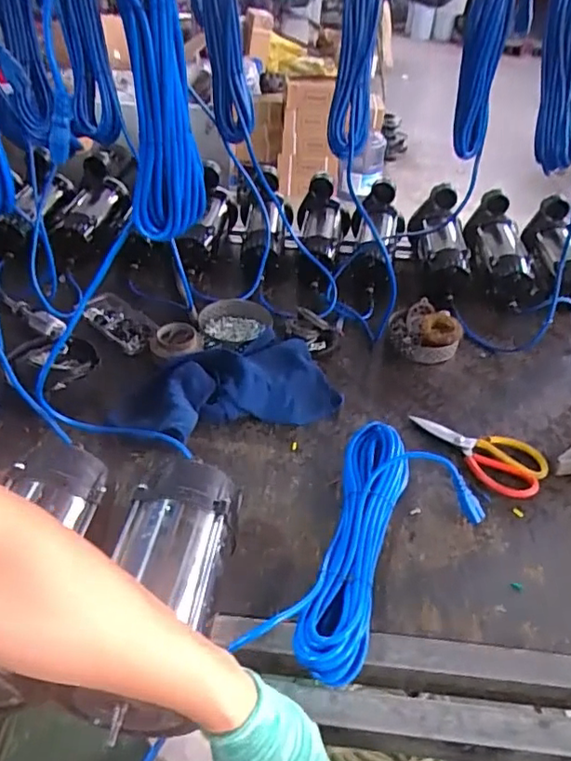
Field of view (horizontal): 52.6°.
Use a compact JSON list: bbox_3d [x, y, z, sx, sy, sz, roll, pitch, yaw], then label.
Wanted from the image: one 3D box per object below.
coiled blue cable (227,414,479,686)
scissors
[{"bbox_3d":[0.110,0.202,0.702,0.194,0.050,0.377,22,43,20],"label":"coiled blue cable"},{"bbox_3d":[0.285,0.106,0.870,0.199,0.015,0.106,22,43,21],"label":"scissors"}]

